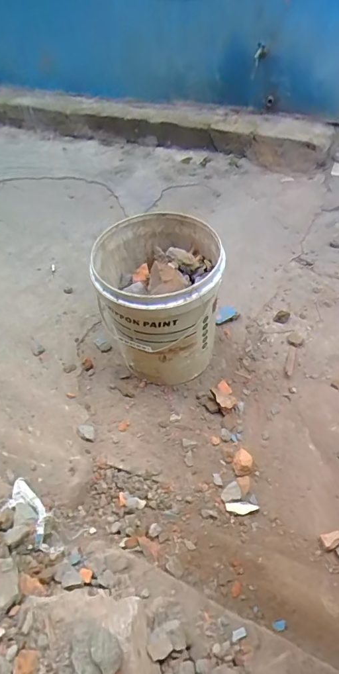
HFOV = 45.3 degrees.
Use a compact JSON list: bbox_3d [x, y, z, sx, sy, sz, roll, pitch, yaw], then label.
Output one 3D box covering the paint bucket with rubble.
[{"bbox_3d":[-0.027,-0.094,1.075,0.294,0.337,0.307,-3,49,3],"label":"paint bucket with rubble"}]

